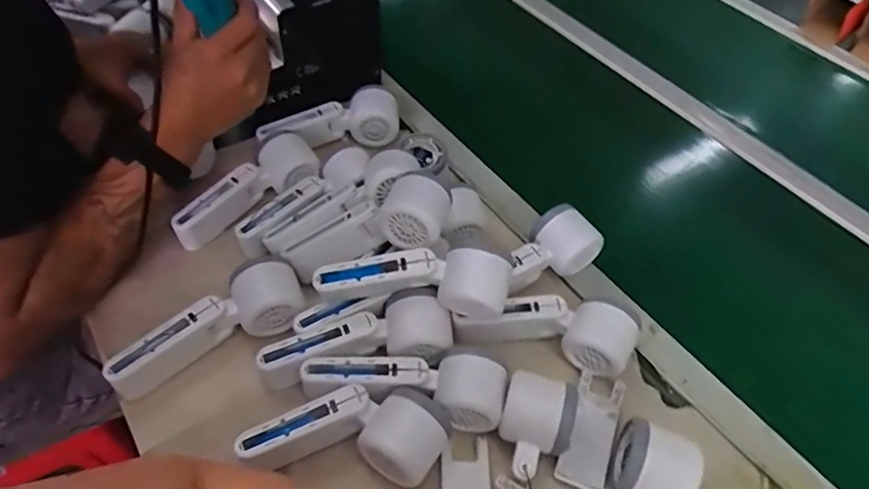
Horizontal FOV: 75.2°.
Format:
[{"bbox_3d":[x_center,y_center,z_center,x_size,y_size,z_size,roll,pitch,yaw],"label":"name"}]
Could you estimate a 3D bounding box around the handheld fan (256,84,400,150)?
[{"bbox_3d":[-0.125,-0.144,0.683,0.170,0.053,0.067,-20,56,-21],"label":"handheld fan"}]

